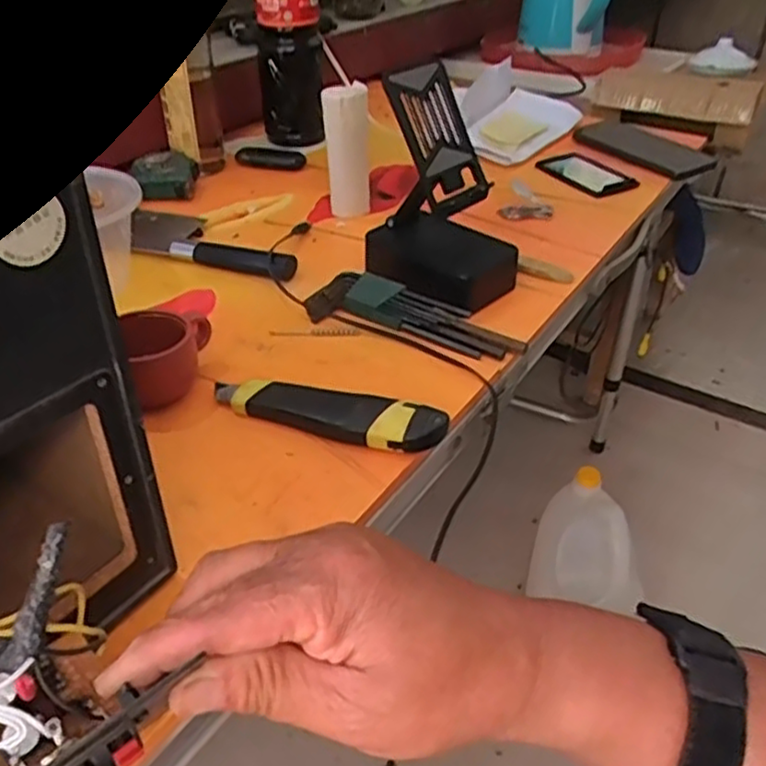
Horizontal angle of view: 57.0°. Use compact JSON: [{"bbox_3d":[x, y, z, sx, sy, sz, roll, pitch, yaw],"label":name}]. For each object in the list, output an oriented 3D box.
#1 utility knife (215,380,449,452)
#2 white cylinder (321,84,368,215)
[{"bbox_3d":[-0.038,0.017,0.470,0.157,0.017,0.042,15,39,17],"label":"utility knife"},{"bbox_3d":[-0.037,-0.232,0.718,0.046,0.131,0.041,-2,37,-4],"label":"white cylinder"}]

